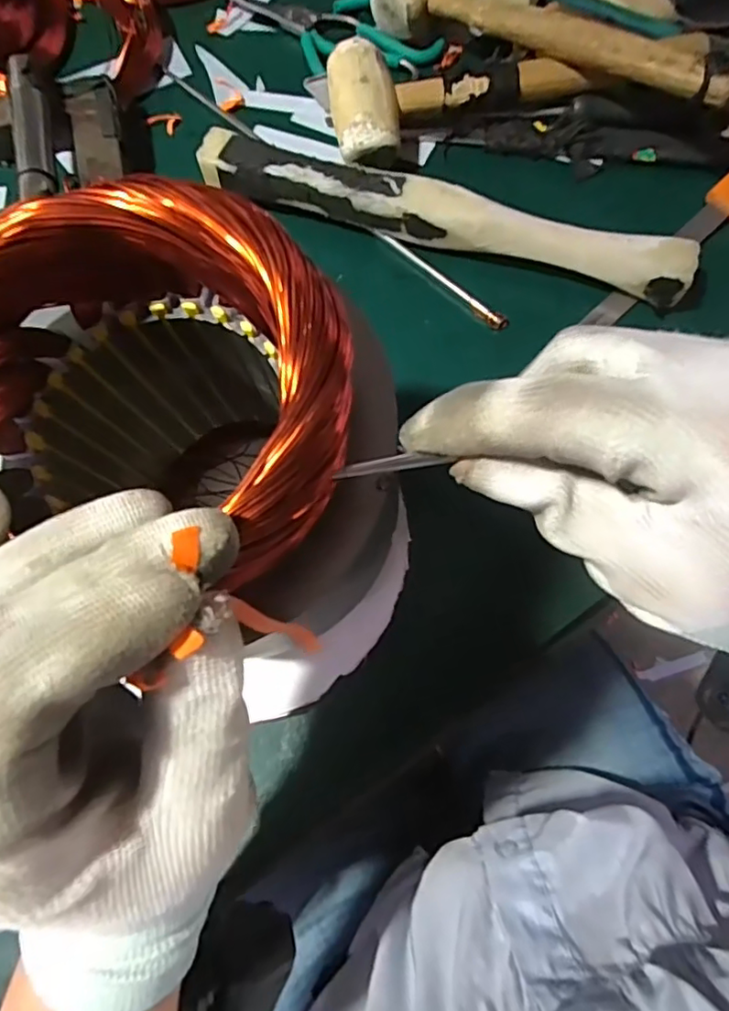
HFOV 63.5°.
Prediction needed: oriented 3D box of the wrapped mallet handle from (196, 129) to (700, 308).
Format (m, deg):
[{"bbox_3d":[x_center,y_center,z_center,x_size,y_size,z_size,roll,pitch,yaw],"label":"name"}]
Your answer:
[{"bbox_3d":[0.048,-0.189,0.390,0.320,0.035,0.031,18,76,7],"label":"wrapped mallet handle"}]

